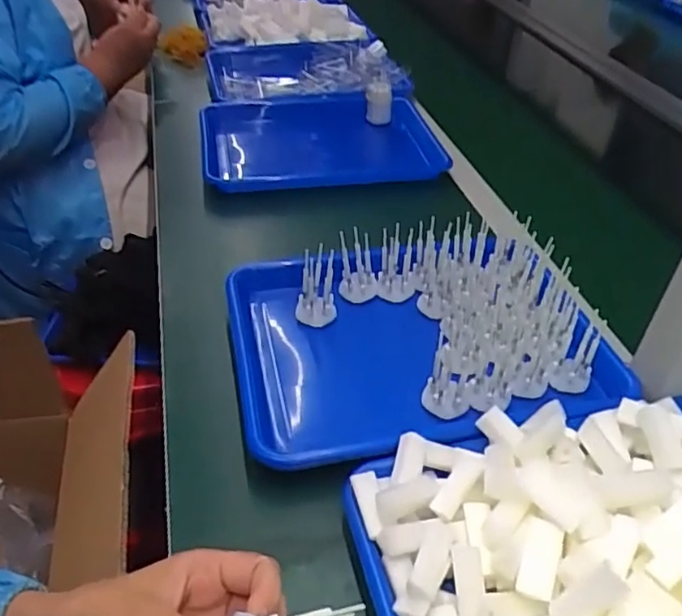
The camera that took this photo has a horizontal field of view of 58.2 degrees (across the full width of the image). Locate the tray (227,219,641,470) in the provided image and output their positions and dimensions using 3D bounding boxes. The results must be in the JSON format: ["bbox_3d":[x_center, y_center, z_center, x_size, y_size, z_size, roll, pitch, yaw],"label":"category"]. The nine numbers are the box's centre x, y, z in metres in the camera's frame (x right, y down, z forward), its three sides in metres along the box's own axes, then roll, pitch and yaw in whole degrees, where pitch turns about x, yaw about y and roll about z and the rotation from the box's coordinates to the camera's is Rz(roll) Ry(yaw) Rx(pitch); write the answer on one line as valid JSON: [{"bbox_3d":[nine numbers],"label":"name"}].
[{"bbox_3d":[0.068,0.022,0.560,0.323,0.072,0.246,-6,41,-10],"label":"tray"}]

